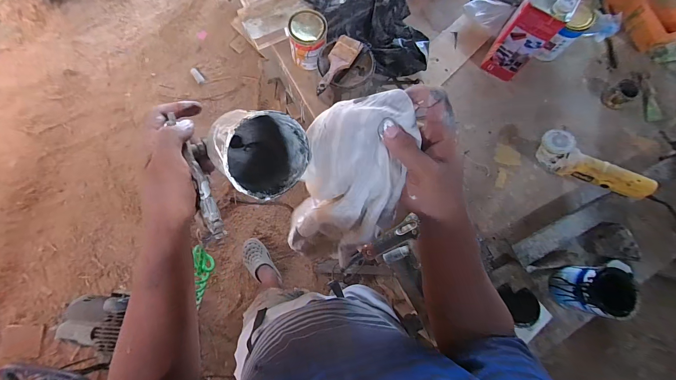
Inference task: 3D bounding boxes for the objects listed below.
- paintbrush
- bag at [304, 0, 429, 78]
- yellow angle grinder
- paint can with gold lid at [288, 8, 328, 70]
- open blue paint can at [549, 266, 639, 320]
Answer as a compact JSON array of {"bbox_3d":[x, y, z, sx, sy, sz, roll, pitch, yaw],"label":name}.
[{"bbox_3d":[-0.003,-0.328,0.766,0.063,0.023,0.191,29,75,5],"label":"paintbrush"},{"bbox_3d":[0.094,-0.502,0.877,0.423,0.109,0.200,38,78,7],"label":"bag"},{"bbox_3d":[0.691,-0.062,0.799,0.286,0.095,0.073,32,80,18],"label":"yellow angle grinder"},{"bbox_3d":[-0.085,-0.428,0.847,0.109,0.110,0.110,0,77,-2],"label":"paint can with gold lid"},{"bbox_3d":[0.627,0.245,0.713,0.112,0.138,0.112,1,75,-3],"label":"open blue paint can"}]

